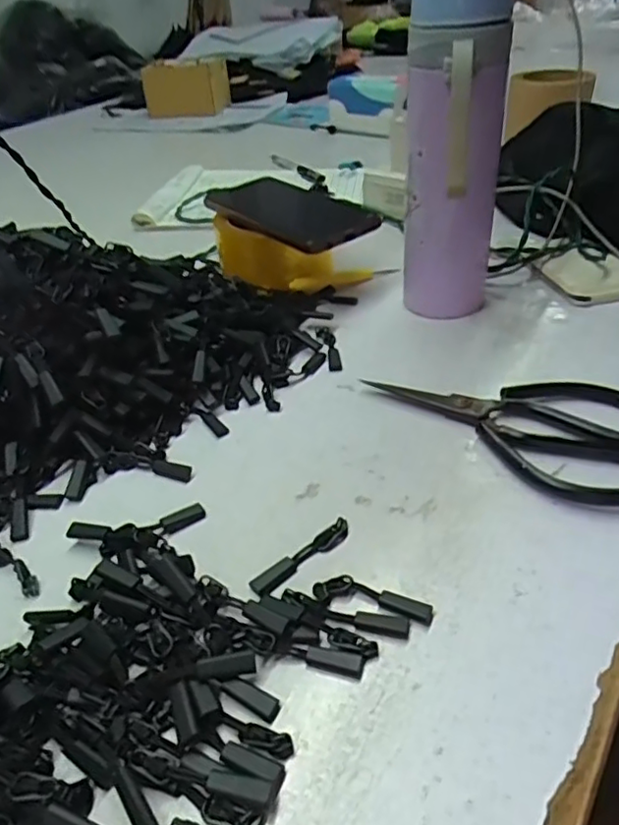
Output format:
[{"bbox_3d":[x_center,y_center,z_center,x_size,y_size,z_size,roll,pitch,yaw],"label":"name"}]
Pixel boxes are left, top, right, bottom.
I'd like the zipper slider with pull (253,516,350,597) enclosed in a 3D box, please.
[{"bbox_3d":[-0.004,0.070,0.301,0.058,0.004,0.013,-29,45,-28],"label":"zipper slider with pull"}]

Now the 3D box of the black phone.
[{"bbox_3d":[-0.019,-0.170,0.514,0.079,0.012,0.164,-32,46,-30],"label":"black phone"}]

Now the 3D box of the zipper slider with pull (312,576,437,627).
[{"bbox_3d":[0.030,0.085,0.280,0.054,0.005,0.015,8,40,15],"label":"zipper slider with pull"}]

